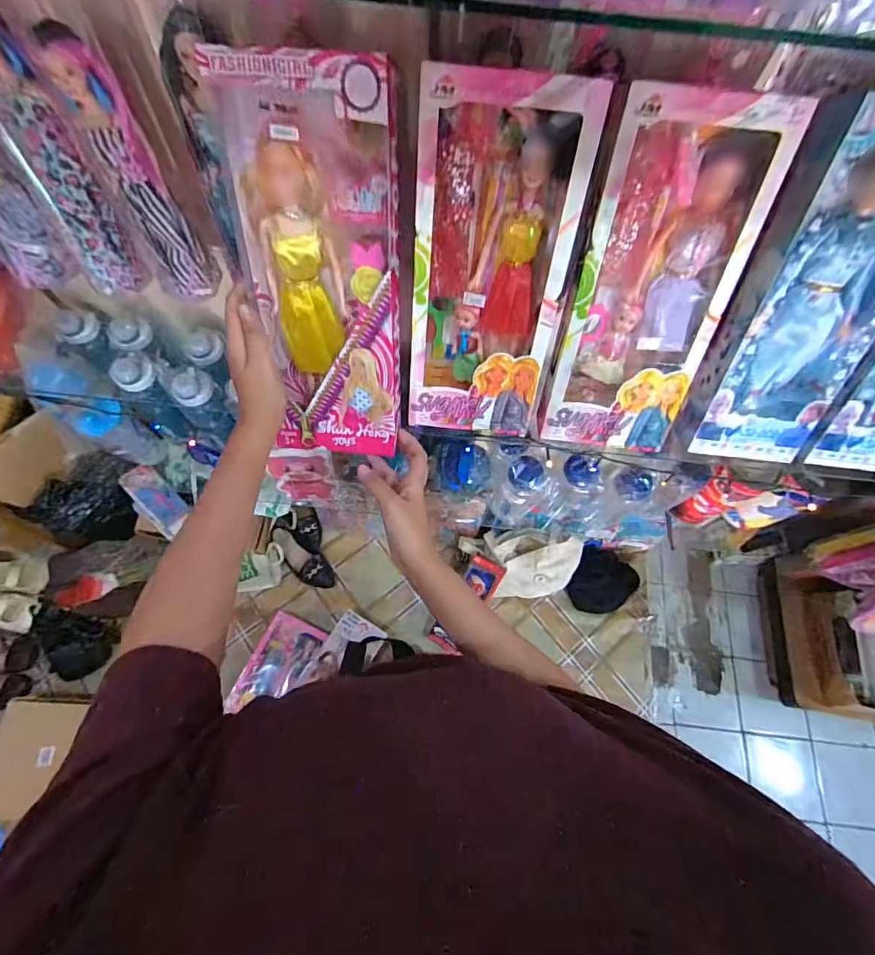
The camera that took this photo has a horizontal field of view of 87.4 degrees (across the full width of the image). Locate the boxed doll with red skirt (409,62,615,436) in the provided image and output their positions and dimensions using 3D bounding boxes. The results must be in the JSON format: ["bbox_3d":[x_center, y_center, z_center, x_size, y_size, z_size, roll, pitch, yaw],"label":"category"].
[{"bbox_3d":[0.051,-0.190,0.455,0.143,0.317,0.059,5,40,-1],"label":"boxed doll with red skirt"}]

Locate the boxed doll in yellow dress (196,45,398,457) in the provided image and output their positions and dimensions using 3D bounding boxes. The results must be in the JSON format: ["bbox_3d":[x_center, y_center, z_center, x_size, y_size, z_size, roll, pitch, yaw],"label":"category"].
[{"bbox_3d":[-0.110,-0.176,0.441,0.142,0.337,0.073,-1,36,-3],"label":"boxed doll in yellow dress"}]

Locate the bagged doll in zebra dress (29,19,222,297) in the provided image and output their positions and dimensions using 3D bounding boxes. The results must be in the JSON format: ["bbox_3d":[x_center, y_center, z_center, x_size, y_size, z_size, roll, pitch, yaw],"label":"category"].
[{"bbox_3d":[-0.325,-0.315,0.495,0.067,0.260,0.069,-33,73,-14],"label":"bagged doll in zebra dress"}]

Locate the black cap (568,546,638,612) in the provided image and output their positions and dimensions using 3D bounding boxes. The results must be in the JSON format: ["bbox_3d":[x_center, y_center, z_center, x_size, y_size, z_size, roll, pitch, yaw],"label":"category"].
[{"bbox_3d":[0.512,0.324,1.398,0.189,0.059,0.182,1,68,-2],"label":"black cap"}]

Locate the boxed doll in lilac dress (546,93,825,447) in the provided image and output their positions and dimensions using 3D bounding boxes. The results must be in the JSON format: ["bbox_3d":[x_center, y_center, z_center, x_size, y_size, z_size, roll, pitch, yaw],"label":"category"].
[{"bbox_3d":[0.205,-0.175,0.453,0.142,0.312,0.052,6,35,0],"label":"boxed doll in lilac dress"}]

